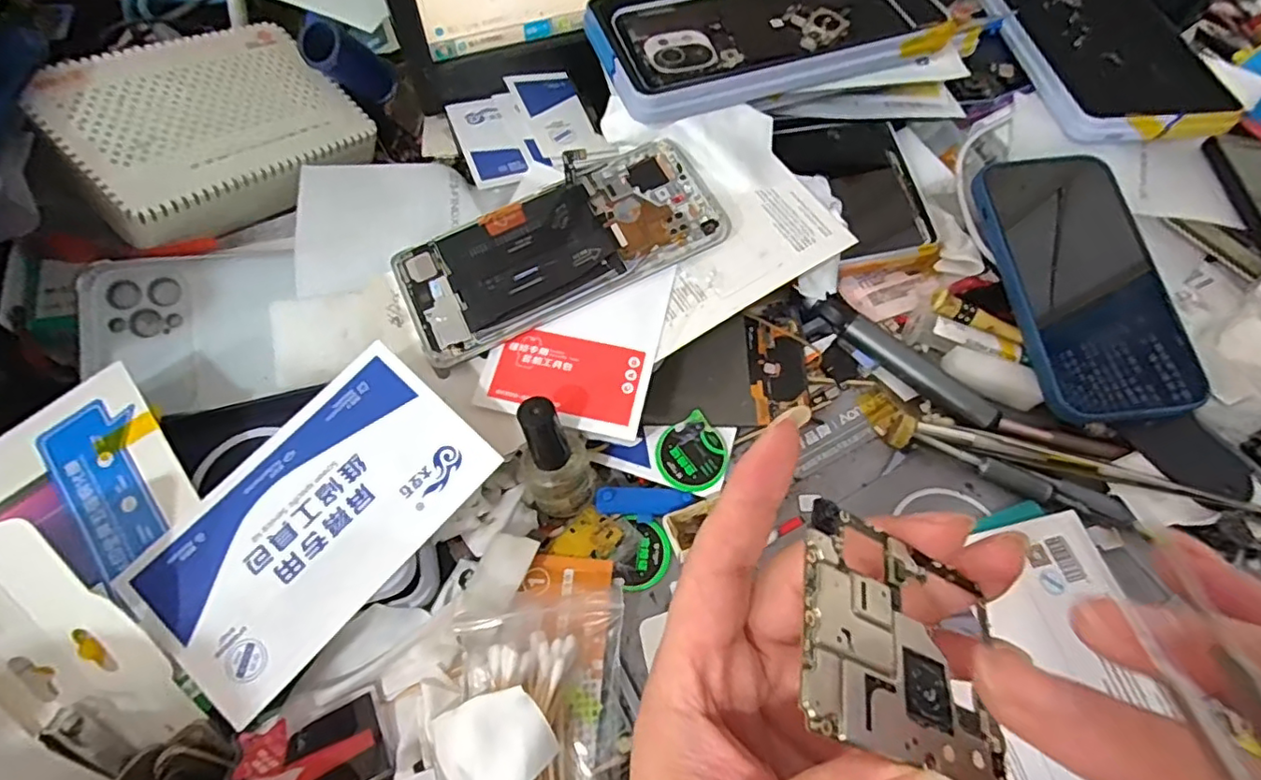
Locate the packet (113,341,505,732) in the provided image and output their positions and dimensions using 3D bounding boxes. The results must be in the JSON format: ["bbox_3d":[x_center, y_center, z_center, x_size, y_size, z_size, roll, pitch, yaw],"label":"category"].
[{"bbox_3d":[-0.133,0.054,0.254,0.082,0.007,0.138,42,79,10],"label":"packet"}]

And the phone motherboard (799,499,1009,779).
[{"bbox_3d":[0.066,0.060,0.144,0.061,0.004,0.051,29,52,-17],"label":"phone motherboard"}]

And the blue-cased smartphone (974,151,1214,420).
[{"bbox_3d":[0.254,-0.062,0.338,0.081,0.010,0.161,-8,71,0],"label":"blue-cased smartphone"}]

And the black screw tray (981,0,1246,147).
[{"bbox_3d":[0.319,-0.240,0.414,0.100,0.020,0.194,-1,62,-1],"label":"black screw tray"}]

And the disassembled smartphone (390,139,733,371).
[{"bbox_3d":[-0.037,-0.077,0.313,0.167,0.014,0.074,-26,69,-8],"label":"disassembled smartphone"}]

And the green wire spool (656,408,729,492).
[{"bbox_3d":[0.033,0.034,0.319,0.037,0.007,0.035,0,62,0],"label":"green wire spool"}]

